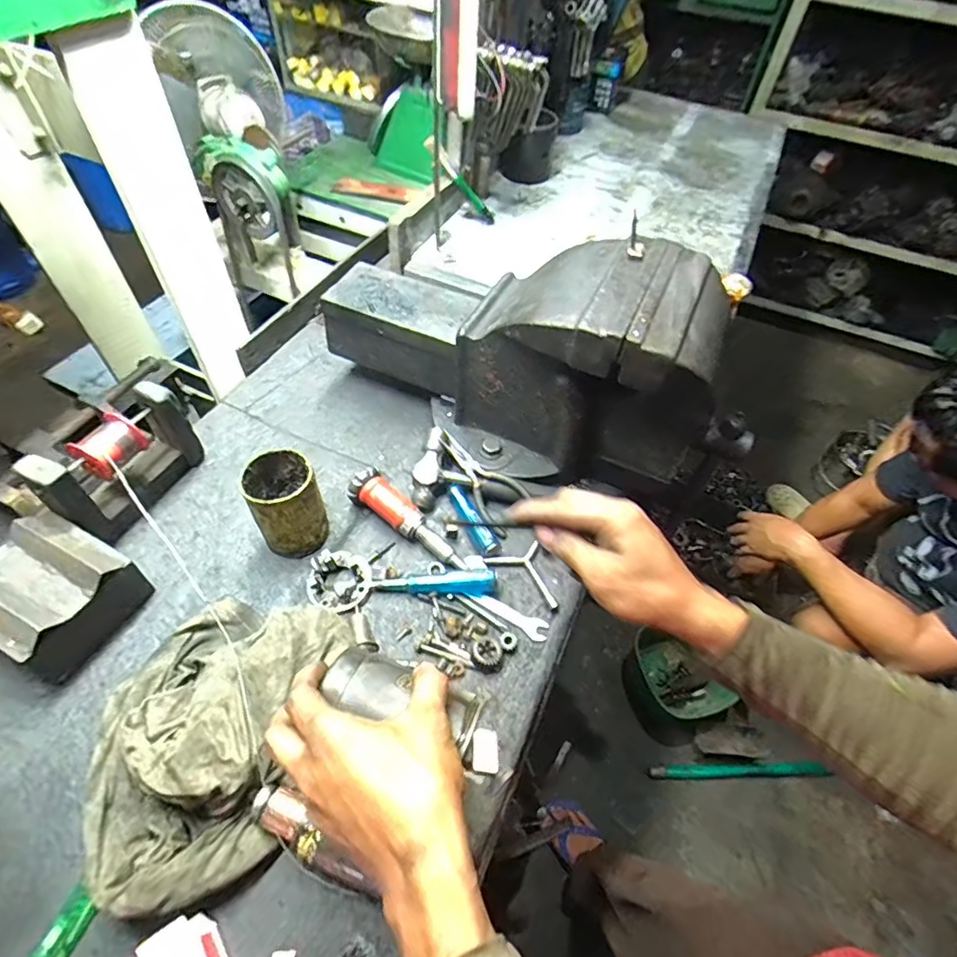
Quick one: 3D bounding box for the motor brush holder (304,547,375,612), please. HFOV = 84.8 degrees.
[{"bbox_3d":[-0.160,0.116,0.604,0.072,0.026,0.068,2,53,-3],"label":"motor brush holder"}]

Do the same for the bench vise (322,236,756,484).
[{"bbox_3d":[0.036,-0.167,0.654,0.514,0.245,0.209,15,54,6],"label":"bench vise"}]

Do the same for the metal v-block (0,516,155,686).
[{"bbox_3d":[-0.430,0.118,0.534,0.117,0.101,0.120,28,56,16],"label":"metal v-block"}]

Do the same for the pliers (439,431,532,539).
[{"bbox_3d":[0.005,-0.002,0.673,0.060,0.025,0.149,-33,77,-26],"label":"pliers"}]

